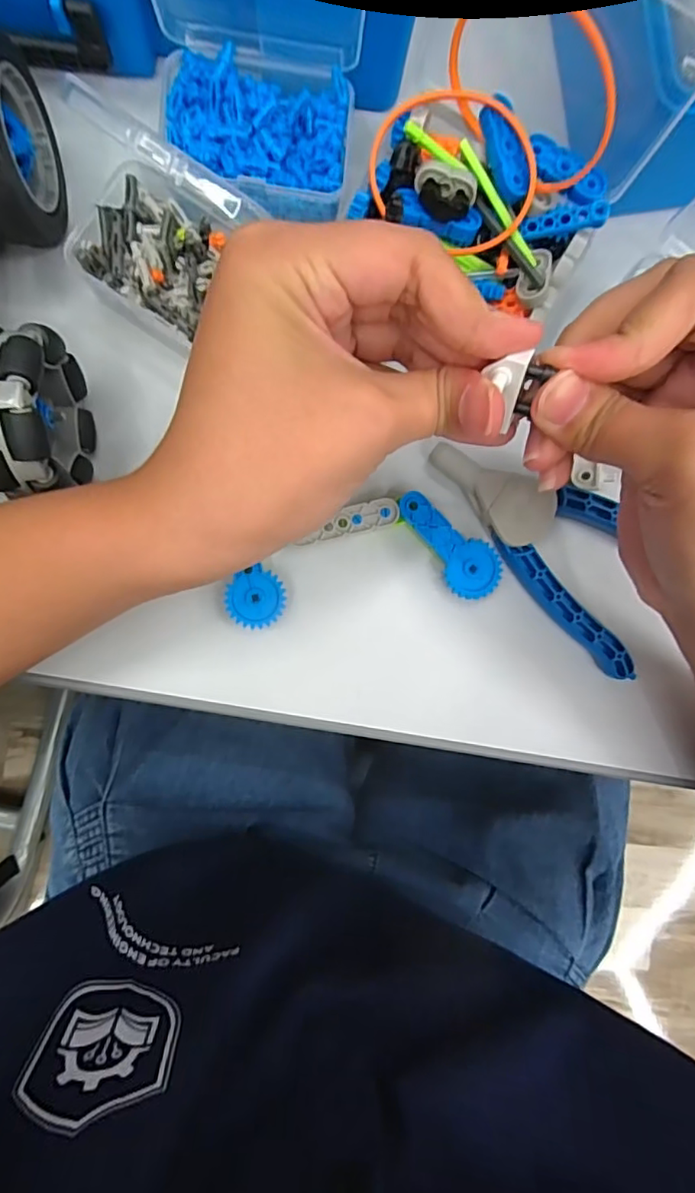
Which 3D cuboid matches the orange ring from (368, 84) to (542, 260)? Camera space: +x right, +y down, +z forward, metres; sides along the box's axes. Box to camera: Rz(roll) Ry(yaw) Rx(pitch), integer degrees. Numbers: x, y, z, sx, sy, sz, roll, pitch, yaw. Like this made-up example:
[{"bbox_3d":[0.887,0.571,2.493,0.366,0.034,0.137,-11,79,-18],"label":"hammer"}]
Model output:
[{"bbox_3d":[0.042,-0.168,0.221,0.065,0.007,0.050,20,110,-4],"label":"orange ring"}]

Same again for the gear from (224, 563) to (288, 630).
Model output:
[{"bbox_3d":[-0.040,0.001,0.244,0.025,0.006,0.024,0,89,-5],"label":"gear"}]

